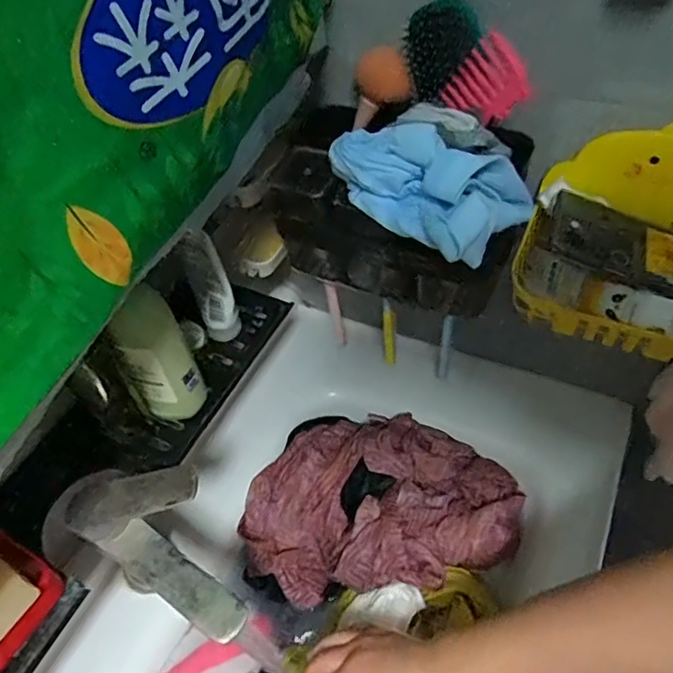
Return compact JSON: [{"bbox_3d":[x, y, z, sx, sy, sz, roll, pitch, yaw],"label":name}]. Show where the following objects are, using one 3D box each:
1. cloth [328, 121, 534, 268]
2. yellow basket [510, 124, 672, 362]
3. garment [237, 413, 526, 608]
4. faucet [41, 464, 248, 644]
[{"bbox_3d":[0.072,-0.129,0.439,0.081,0.068,0.145,-36,54,-22],"label":"cloth"},{"bbox_3d":[0.258,-0.074,0.470,0.193,0.130,0.131,20,54,22],"label":"yellow basket"},{"bbox_3d":[0.053,0.192,0.655,0.321,0.074,0.196,-5,49,2],"label":"garment"},{"bbox_3d":[-0.153,0.174,0.484,0.178,0.076,0.100,13,52,17],"label":"faucet"}]

